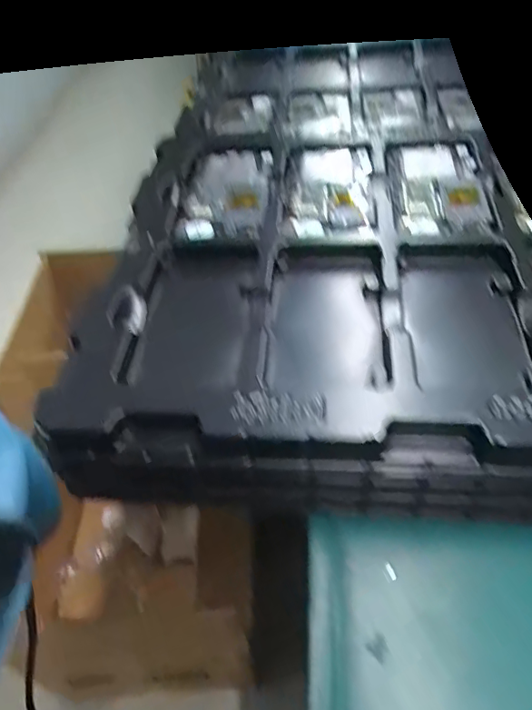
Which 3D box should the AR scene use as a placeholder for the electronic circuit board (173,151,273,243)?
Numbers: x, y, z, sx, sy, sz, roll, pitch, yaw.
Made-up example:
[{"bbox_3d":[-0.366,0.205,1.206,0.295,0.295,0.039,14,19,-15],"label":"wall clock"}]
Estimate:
[{"bbox_3d":[-0.029,-0.121,0.401,0.059,0.017,0.102,6,49,6],"label":"electronic circuit board"}]

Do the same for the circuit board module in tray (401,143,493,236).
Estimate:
[{"bbox_3d":[0.130,-0.123,0.387,0.057,0.009,0.105,6,49,6],"label":"circuit board module in tray"}]

